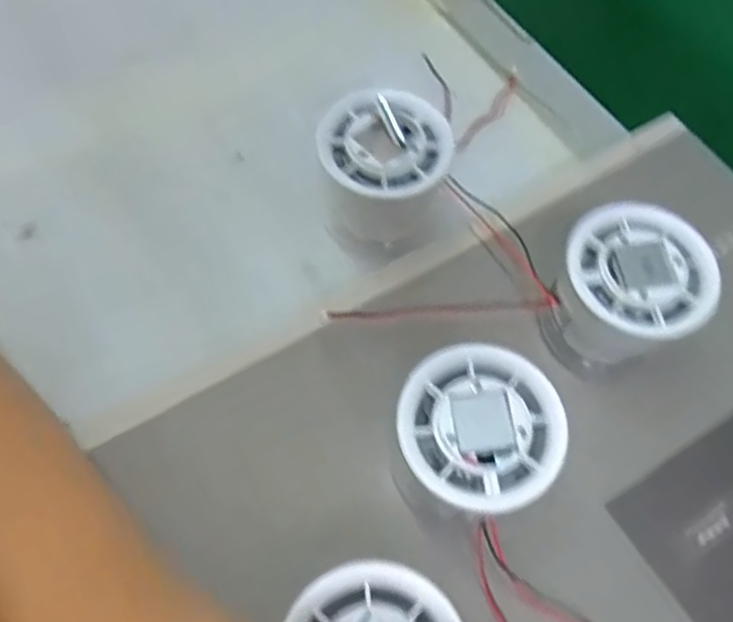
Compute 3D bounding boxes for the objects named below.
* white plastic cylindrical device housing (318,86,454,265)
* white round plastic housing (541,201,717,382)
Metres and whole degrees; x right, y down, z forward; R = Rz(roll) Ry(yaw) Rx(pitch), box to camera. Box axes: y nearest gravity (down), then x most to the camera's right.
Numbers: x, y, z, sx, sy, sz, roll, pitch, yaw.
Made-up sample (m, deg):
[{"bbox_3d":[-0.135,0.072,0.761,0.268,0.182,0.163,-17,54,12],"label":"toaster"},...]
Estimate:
[{"bbox_3d":[0.010,-0.060,0.312,0.055,0.057,0.053,1,63,-1],"label":"white plastic cylindrical device housing"},{"bbox_3d":[0.105,-0.005,0.290,0.060,0.053,0.056,1,63,-1],"label":"white round plastic housing"}]

